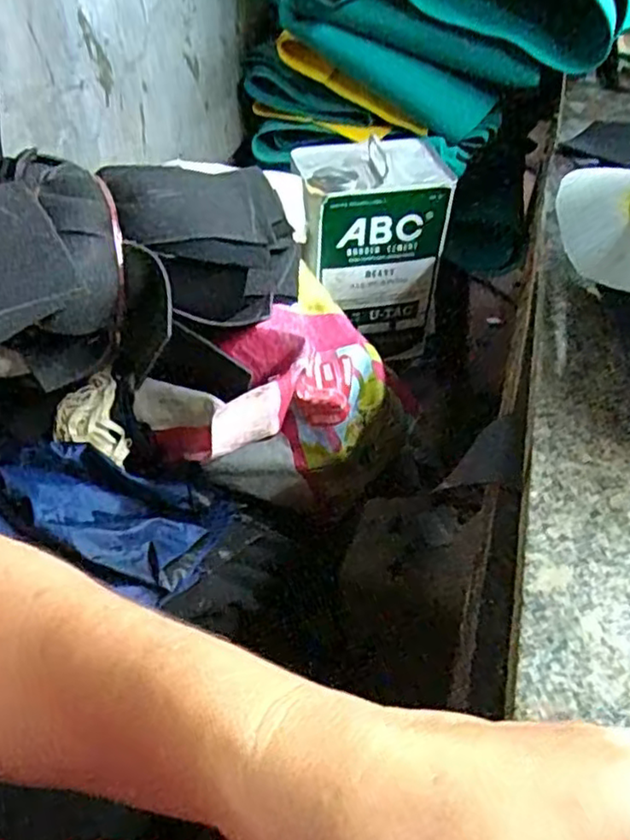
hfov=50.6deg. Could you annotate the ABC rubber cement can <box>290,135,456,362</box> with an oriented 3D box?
[{"bbox_3d":[0.062,-0.189,0.766,0.154,0.214,0.123,-5,46,-5],"label":"ABC rubber cement can"}]

